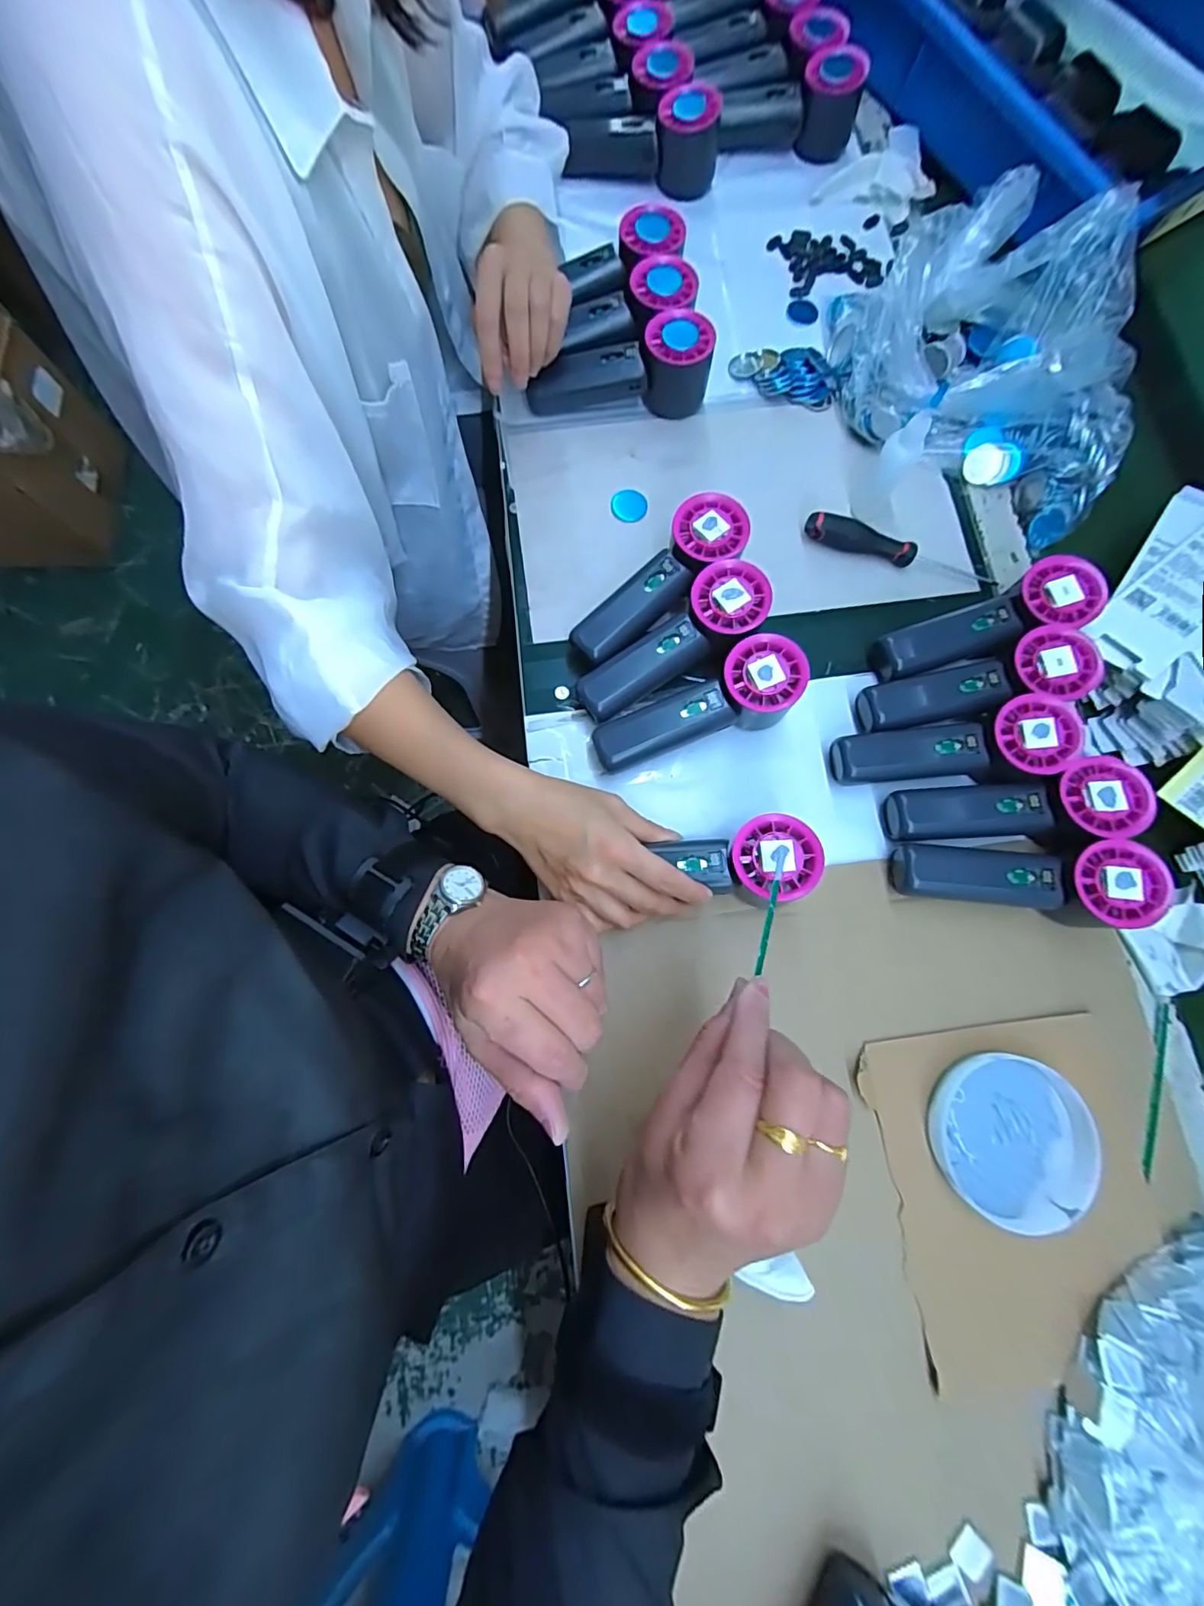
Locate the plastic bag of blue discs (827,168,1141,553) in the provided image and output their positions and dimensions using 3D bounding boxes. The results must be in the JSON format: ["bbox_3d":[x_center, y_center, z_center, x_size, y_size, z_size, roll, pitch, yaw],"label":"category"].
[{"bbox_3d":[0.331,-0.361,0.441,0.225,0.095,0.249,-9,78,-3],"label":"plastic bag of blue discs"}]

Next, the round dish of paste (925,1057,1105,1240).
[{"bbox_3d":[0.267,0.219,0.351,0.095,0.020,0.100,0,77,-1],"label":"round dish of paste"}]

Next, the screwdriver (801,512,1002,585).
[{"bbox_3d":[0.249,-0.210,0.446,0.161,0.022,0.018,18,78,3],"label":"screwdriver"}]

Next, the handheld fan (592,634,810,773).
[{"bbox_3d":[0.068,-0.070,0.396,0.152,0.057,0.052,-17,78,-4],"label":"handheld fan"}]

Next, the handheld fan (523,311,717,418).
[{"bbox_3d":[0.015,-0.366,0.457,0.151,0.054,0.057,-2,78,-1],"label":"handheld fan"}]

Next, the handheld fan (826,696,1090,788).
[{"bbox_3d":[0.252,-0.038,0.394,0.156,0.053,0.051,-6,78,-2],"label":"handheld fan"}]

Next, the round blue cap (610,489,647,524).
[{"bbox_3d":[0.023,-0.255,0.460,0.031,0.005,0.031,0,77,-1],"label":"round blue cap"}]

